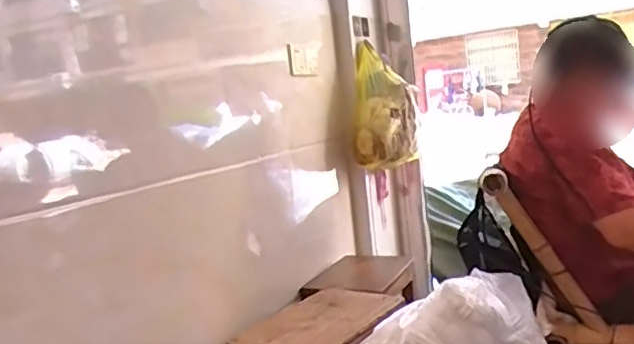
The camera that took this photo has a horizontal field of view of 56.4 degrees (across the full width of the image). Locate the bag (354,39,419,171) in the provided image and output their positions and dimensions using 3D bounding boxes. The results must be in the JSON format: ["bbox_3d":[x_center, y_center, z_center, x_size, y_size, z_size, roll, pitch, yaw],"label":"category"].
[{"bbox_3d":[0.194,-0.218,1.824,0.203,0.420,0.200,-7,-23,-4],"label":"bag"}]

